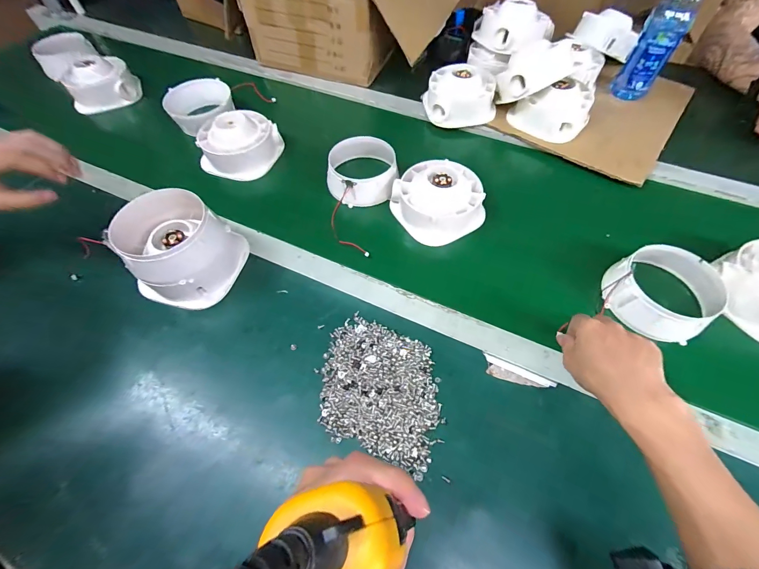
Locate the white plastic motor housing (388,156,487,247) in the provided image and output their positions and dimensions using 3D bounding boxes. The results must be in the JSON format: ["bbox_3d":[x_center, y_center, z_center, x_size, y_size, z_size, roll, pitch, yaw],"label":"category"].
[{"bbox_3d":[0.096,-0.136,0.528,0.112,0.081,0.128,-34,61,-21],"label":"white plastic motor housing"}]

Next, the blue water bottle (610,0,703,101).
[{"bbox_3d":[0.522,-0.460,0.610,0.067,0.203,0.059,30,60,20],"label":"blue water bottle"}]

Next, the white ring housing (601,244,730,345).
[{"bbox_3d":[0.368,0.008,0.428,0.105,0.064,0.119,-26,58,-16],"label":"white ring housing"}]

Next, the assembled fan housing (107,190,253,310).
[{"bbox_3d":[-0.267,-0.048,0.448,0.112,0.112,0.124,25,58,17],"label":"assembled fan housing"}]

